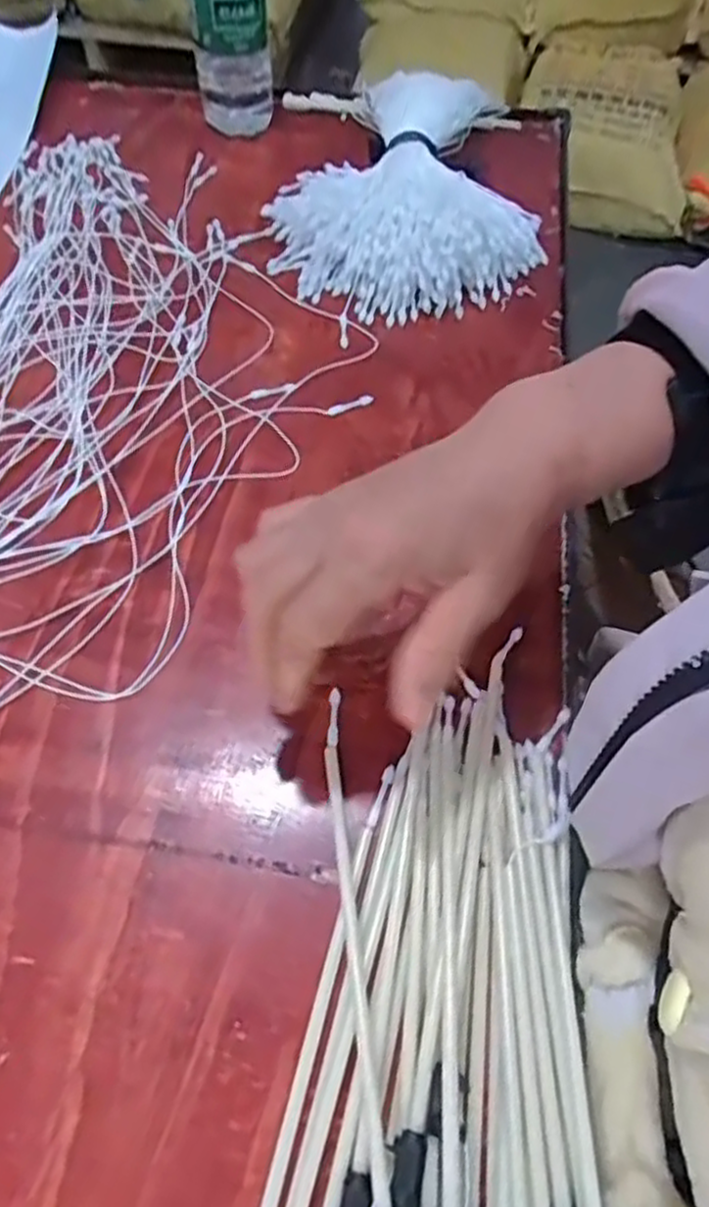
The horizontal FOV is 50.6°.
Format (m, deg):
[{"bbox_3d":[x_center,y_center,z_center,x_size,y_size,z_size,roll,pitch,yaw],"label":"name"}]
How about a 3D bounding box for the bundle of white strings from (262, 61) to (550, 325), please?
[{"bbox_3d":[0.042,-0.342,0.590,0.211,0.055,0.307,5,58,2],"label":"bundle of white strings"}]

